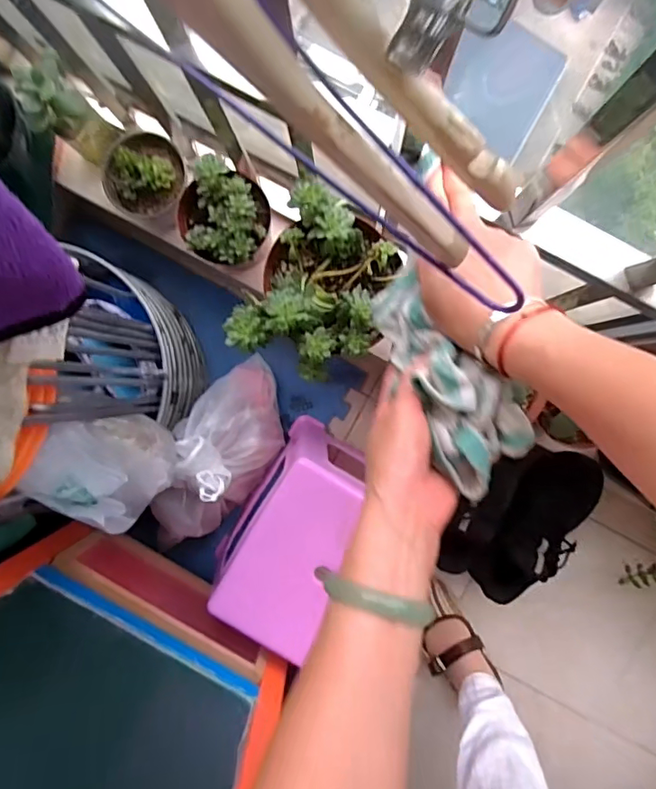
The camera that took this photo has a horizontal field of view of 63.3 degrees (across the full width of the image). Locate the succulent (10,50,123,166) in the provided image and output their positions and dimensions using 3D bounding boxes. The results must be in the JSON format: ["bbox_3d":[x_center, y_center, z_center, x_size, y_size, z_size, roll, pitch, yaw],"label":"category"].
[{"bbox_3d":[-0.331,-0.356,0.684,0.061,0.144,0.068,-15,92,2],"label":"succulent"}]

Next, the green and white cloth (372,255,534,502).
[{"bbox_3d":[0.083,-0.024,0.383,0.066,0.047,0.183,-23,54,3],"label":"green and white cloth"}]

